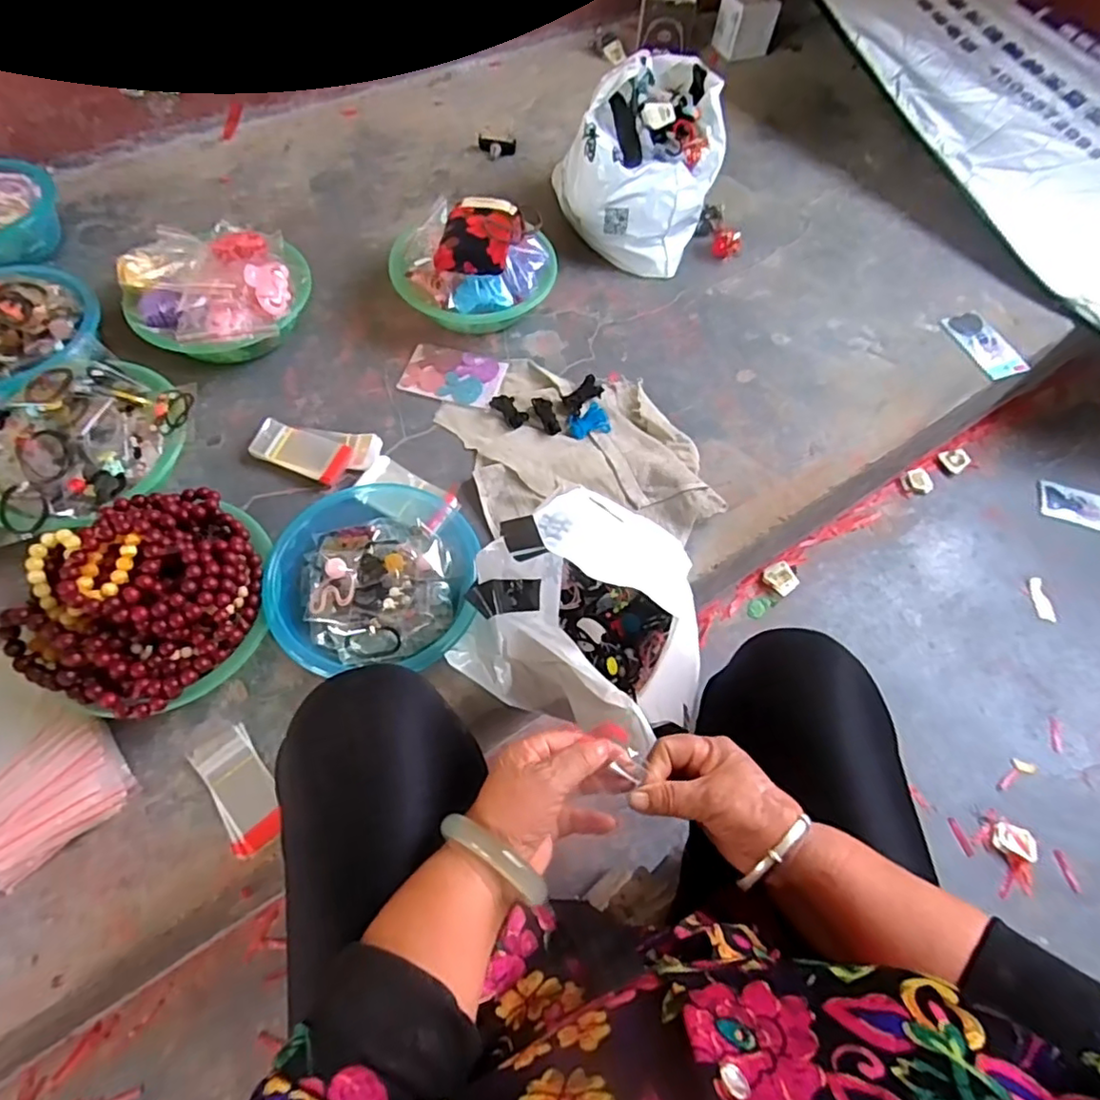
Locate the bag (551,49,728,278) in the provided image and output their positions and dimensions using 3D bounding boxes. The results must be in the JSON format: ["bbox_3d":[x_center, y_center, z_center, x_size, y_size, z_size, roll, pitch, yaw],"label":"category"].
[{"bbox_3d":[0.149,-0.656,1.002,0.253,0.200,0.324,23,63,9],"label":"bag"}]

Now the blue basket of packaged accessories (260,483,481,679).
[{"bbox_3d":[-0.194,0.017,0.687,0.215,0.073,0.235,1,62,-2],"label":"blue basket of packaged accessories"}]

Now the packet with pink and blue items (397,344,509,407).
[{"bbox_3d":[-0.137,-0.251,0.870,0.141,0.007,0.090,15,62,5],"label":"packet with pink and blue items"}]

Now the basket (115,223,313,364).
[{"bbox_3d":[-0.459,-0.359,0.853,0.236,0.105,0.239,-29,67,-17],"label":"basket"}]

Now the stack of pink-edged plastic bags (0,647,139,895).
[{"bbox_3d":[-0.524,0.196,0.588,0.229,0.066,0.149,37,66,16],"label":"stack of pink-edged plastic bags"}]

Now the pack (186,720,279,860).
[{"bbox_3d":[-0.308,0.239,0.608,0.057,0.008,0.118,-32,68,-18],"label":"pack"}]

